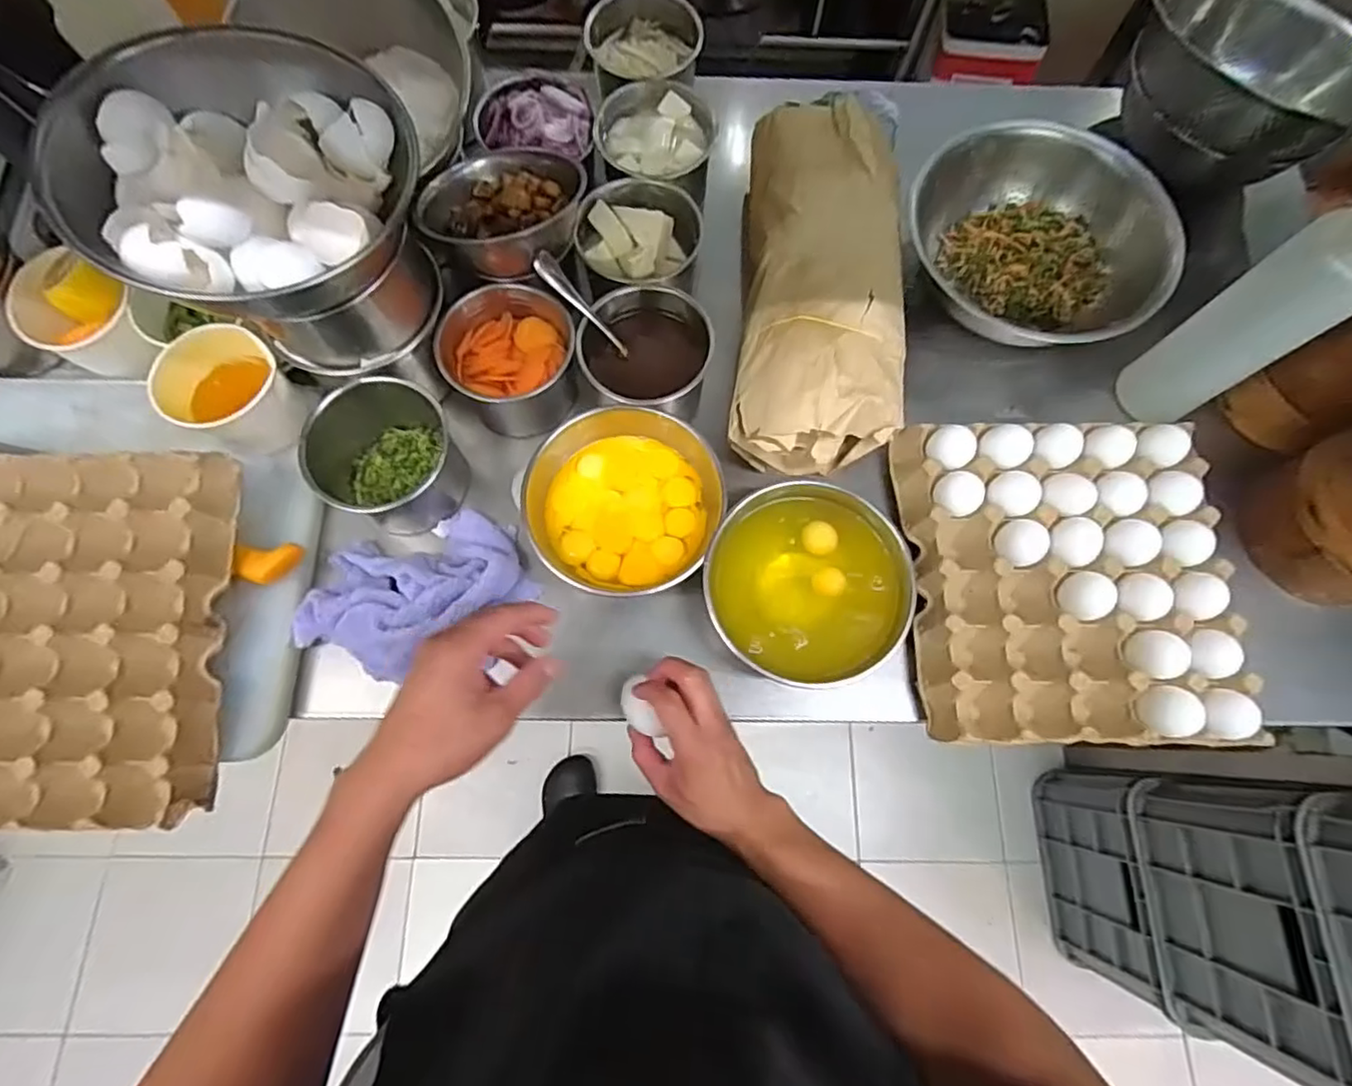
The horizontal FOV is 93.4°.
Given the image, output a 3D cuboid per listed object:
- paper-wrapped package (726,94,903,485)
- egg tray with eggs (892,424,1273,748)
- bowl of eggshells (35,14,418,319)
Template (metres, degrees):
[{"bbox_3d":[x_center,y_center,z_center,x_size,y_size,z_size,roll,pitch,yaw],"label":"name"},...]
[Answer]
[{"bbox_3d":[0.143,-0.263,0.621,0.151,0.095,0.387,6,73,0],"label":"paper-wrapped package"},{"bbox_3d":[0.344,0.029,0.565,0.259,0.055,0.277,1,73,-1],"label":"egg tray with eggs"},{"bbox_3d":[-0.286,-0.243,0.432,0.204,0.088,0.174,-11,74,-5],"label":"bowl of eggshells"}]

